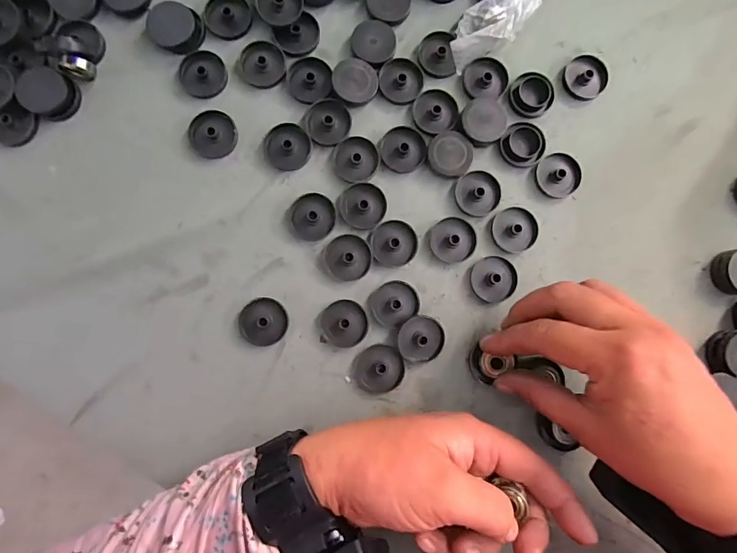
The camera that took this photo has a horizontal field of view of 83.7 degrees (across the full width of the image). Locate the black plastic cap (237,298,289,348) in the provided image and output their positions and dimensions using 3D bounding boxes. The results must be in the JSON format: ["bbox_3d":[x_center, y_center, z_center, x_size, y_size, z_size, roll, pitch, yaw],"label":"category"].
[{"bbox_3d":[-0.073,0.031,0.285,0.033,0.008,0.033,0,87,-2],"label":"black plastic cap"}]

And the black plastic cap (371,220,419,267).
[{"bbox_3d":[0.019,-0.024,0.292,0.032,0.005,0.032,0,87,-2],"label":"black plastic cap"}]

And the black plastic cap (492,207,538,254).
[{"bbox_3d":[0.106,-0.034,0.298,0.033,0.006,0.032,0,87,-2],"label":"black plastic cap"}]

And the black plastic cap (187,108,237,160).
[{"bbox_3d":[-0.111,-0.102,0.293,0.032,0.009,0.033,0,87,-2],"label":"black plastic cap"}]

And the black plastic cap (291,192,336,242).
[{"bbox_3d":[-0.040,-0.043,0.292,0.030,0.007,0.033,0,87,-2],"label":"black plastic cap"}]

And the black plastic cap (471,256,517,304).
[{"bbox_3d":[0.090,0.002,0.294,0.031,0.005,0.032,5,86,-2],"label":"black plastic cap"}]

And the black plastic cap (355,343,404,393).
[{"bbox_3d":[0.007,0.065,0.286,0.034,0.006,0.033,0,87,-2],"label":"black plastic cap"}]

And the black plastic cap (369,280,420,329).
[{"bbox_3d":[0.018,0.019,0.290,0.033,0.007,0.030,0,87,-2],"label":"black plastic cap"}]

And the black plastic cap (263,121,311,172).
[{"bbox_3d":[-0.058,-0.093,0.294,0.032,0.009,0.033,0,87,-2],"label":"black plastic cap"}]

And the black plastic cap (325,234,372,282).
[{"bbox_3d":[-0.014,-0.013,0.290,0.031,0.006,0.032,0,87,-2],"label":"black plastic cap"}]

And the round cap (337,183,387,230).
[{"bbox_3d":[-0.004,-0.051,0.294,0.033,0.006,0.032,0,87,-2],"label":"round cap"}]

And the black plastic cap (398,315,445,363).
[{"bbox_3d":[0.037,0.044,0.287,0.032,0.010,0.032,0,87,-2],"label":"black plastic cap"}]

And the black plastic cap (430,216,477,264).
[{"bbox_3d":[0.061,-0.026,0.294,0.032,0.006,0.033,0,87,-2],"label":"black plastic cap"}]

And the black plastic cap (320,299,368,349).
[{"bbox_3d":[-0.016,0.033,0.288,0.031,0.007,0.032,0,87,-2],"label":"black plastic cap"}]

